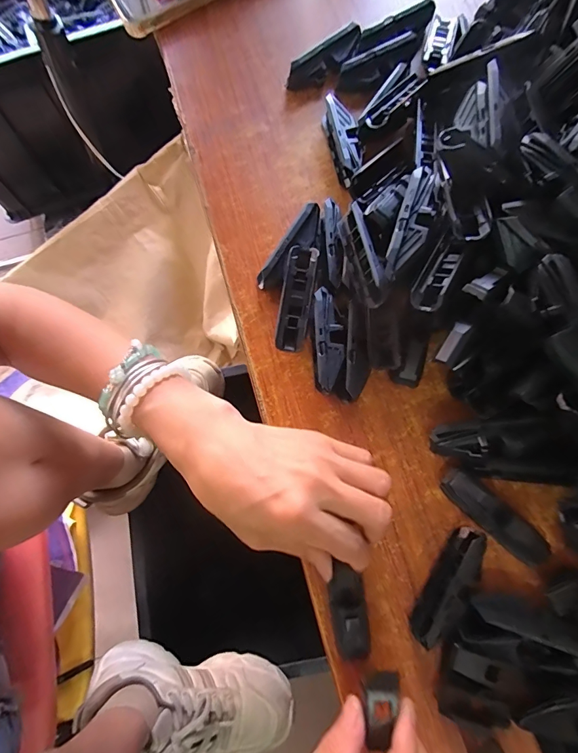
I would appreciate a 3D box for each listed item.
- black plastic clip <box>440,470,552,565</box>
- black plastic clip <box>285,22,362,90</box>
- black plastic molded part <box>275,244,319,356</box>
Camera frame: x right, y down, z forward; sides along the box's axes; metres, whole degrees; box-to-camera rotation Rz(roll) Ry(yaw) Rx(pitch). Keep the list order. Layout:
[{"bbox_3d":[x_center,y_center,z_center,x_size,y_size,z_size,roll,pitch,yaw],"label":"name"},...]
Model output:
[{"bbox_3d":[0.129,0.089,0.242,0.074,0.018,0.017,41,81,10],"label":"black plastic clip"},{"bbox_3d":[0.032,-0.262,0.325,0.071,0.023,0.016,-36,79,-6],"label":"black plastic clip"},{"bbox_3d":[0.006,-0.055,0.277,0.020,0.018,0.072,9,78,4],"label":"black plastic molded part"}]

